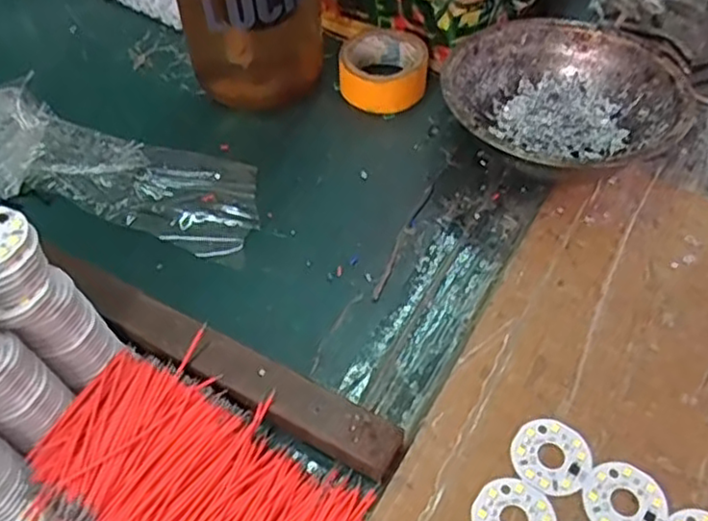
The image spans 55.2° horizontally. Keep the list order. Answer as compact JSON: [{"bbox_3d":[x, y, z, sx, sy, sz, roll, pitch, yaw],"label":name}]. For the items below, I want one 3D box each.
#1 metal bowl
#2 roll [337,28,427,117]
[{"bbox_3d":[0.113,-0.081,0.374,0.125,0.042,0.123,-1,52,1],"label":"metal bowl"},{"bbox_3d":[0.019,-0.118,0.416,0.052,0.024,0.056,-1,52,1],"label":"roll"}]

